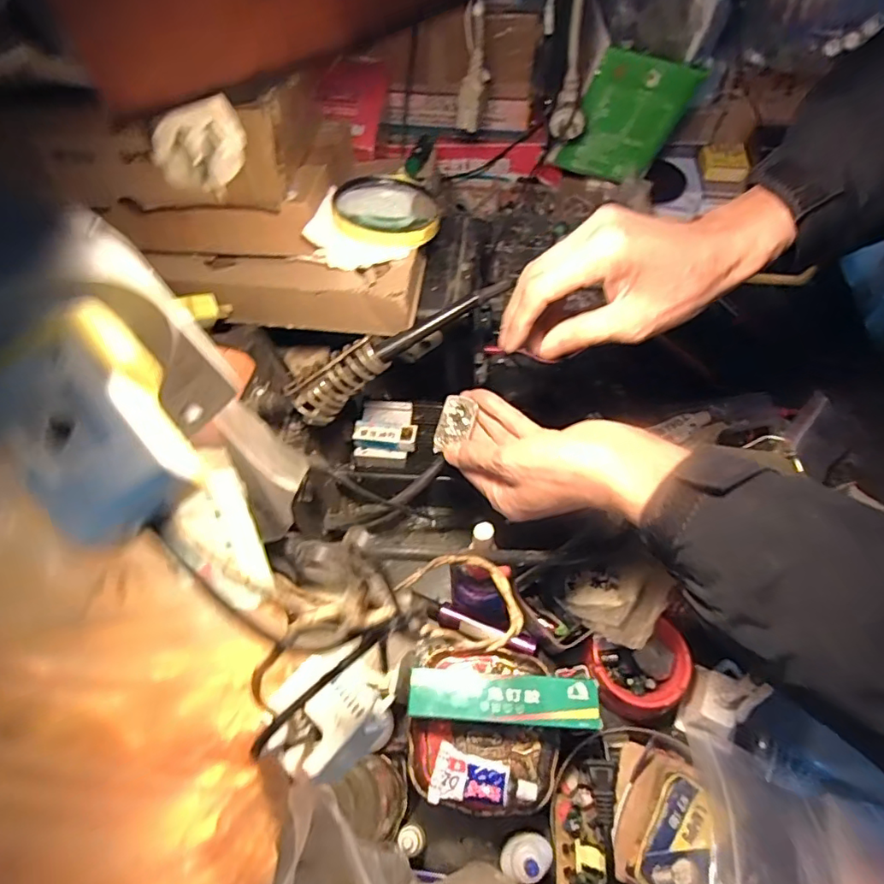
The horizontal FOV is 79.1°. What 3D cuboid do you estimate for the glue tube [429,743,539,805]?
[{"bbox_3d":[0.030,0.250,0.390,0.074,0.019,0.037,13,59,10],"label":"glue tube"}]

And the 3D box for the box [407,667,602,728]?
[{"bbox_3d":[0.046,0.199,0.416,0.140,0.032,0.035,2,58,4],"label":"box"}]

